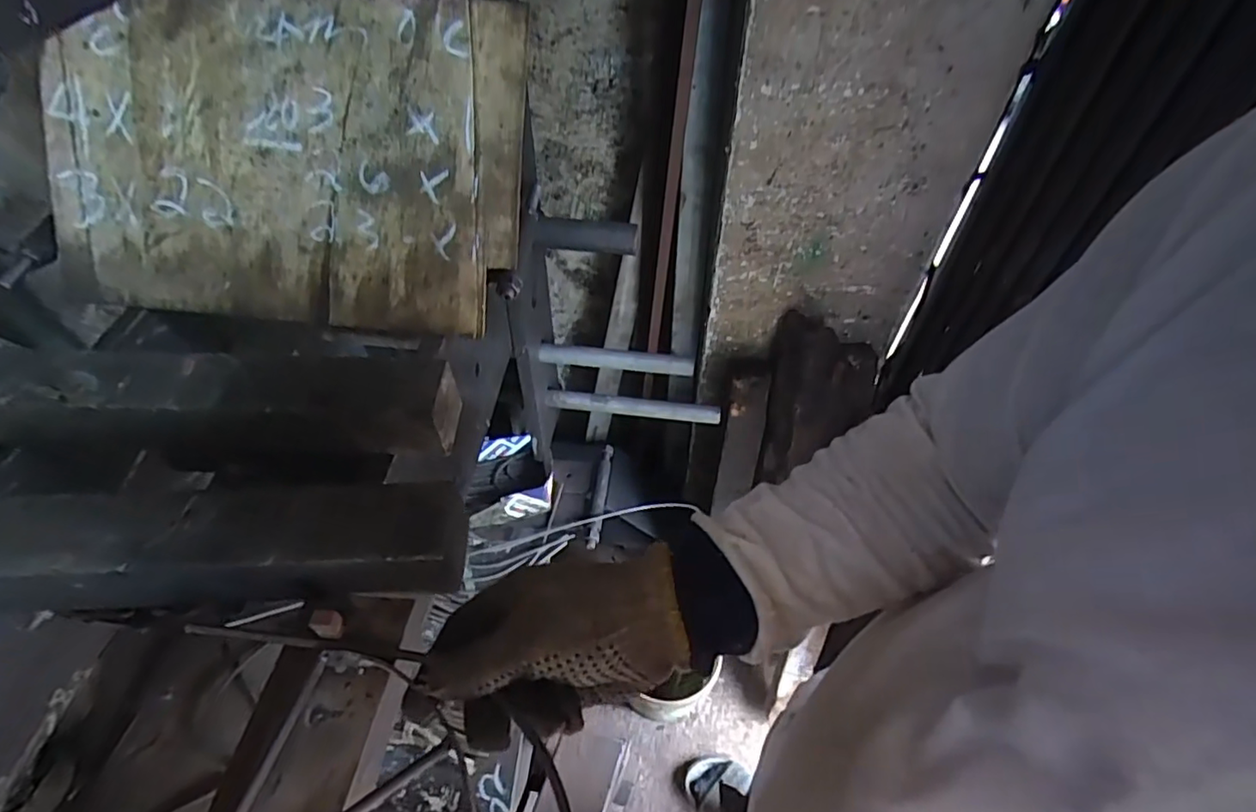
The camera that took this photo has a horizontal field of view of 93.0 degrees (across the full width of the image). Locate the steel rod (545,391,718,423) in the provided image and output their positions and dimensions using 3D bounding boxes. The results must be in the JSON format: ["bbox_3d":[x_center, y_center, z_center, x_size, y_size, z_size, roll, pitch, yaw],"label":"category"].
[{"bbox_3d":[0.007,0.001,0.878,0.254,0.030,0.019,5,51,4],"label":"steel rod"}]

